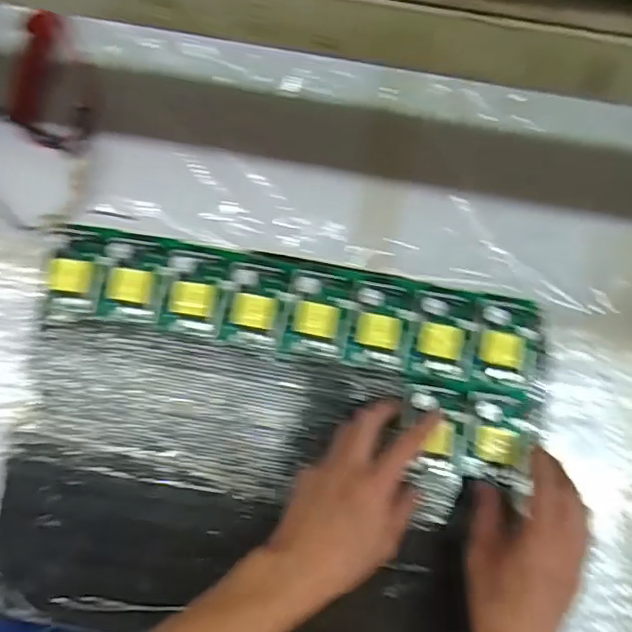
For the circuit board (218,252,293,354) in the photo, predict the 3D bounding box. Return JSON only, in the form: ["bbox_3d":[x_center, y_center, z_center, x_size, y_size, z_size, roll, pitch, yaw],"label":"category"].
[{"bbox_3d":[-0.056,-0.012,0.551,0.055,0.021,0.083,12,83,0],"label":"circuit board"}]

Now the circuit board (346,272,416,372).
[{"bbox_3d":[0.059,0.004,0.540,0.055,0.020,0.083,7,83,-1],"label":"circuit board"}]

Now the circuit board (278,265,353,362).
[{"bbox_3d":[0.000,-0.001,0.547,0.055,0.026,0.082,11,83,-1],"label":"circuit board"}]

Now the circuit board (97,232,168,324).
[{"bbox_3d":[-0.167,-0.037,0.543,0.057,0.024,0.082,7,83,-1],"label":"circuit board"}]

